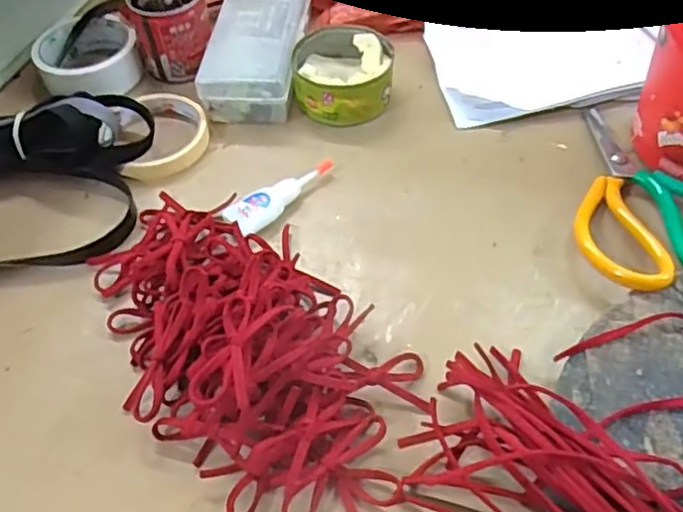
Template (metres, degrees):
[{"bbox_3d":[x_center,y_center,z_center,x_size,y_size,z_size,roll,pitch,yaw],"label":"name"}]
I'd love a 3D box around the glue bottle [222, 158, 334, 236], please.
[{"bbox_3d":[-0.045,-0.046,0.484,0.027,0.018,0.093,34,62,25],"label":"glue bottle"}]

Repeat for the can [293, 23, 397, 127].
[{"bbox_3d":[0.002,-0.154,0.549,0.081,0.050,0.085,-2,53,2],"label":"can"}]

